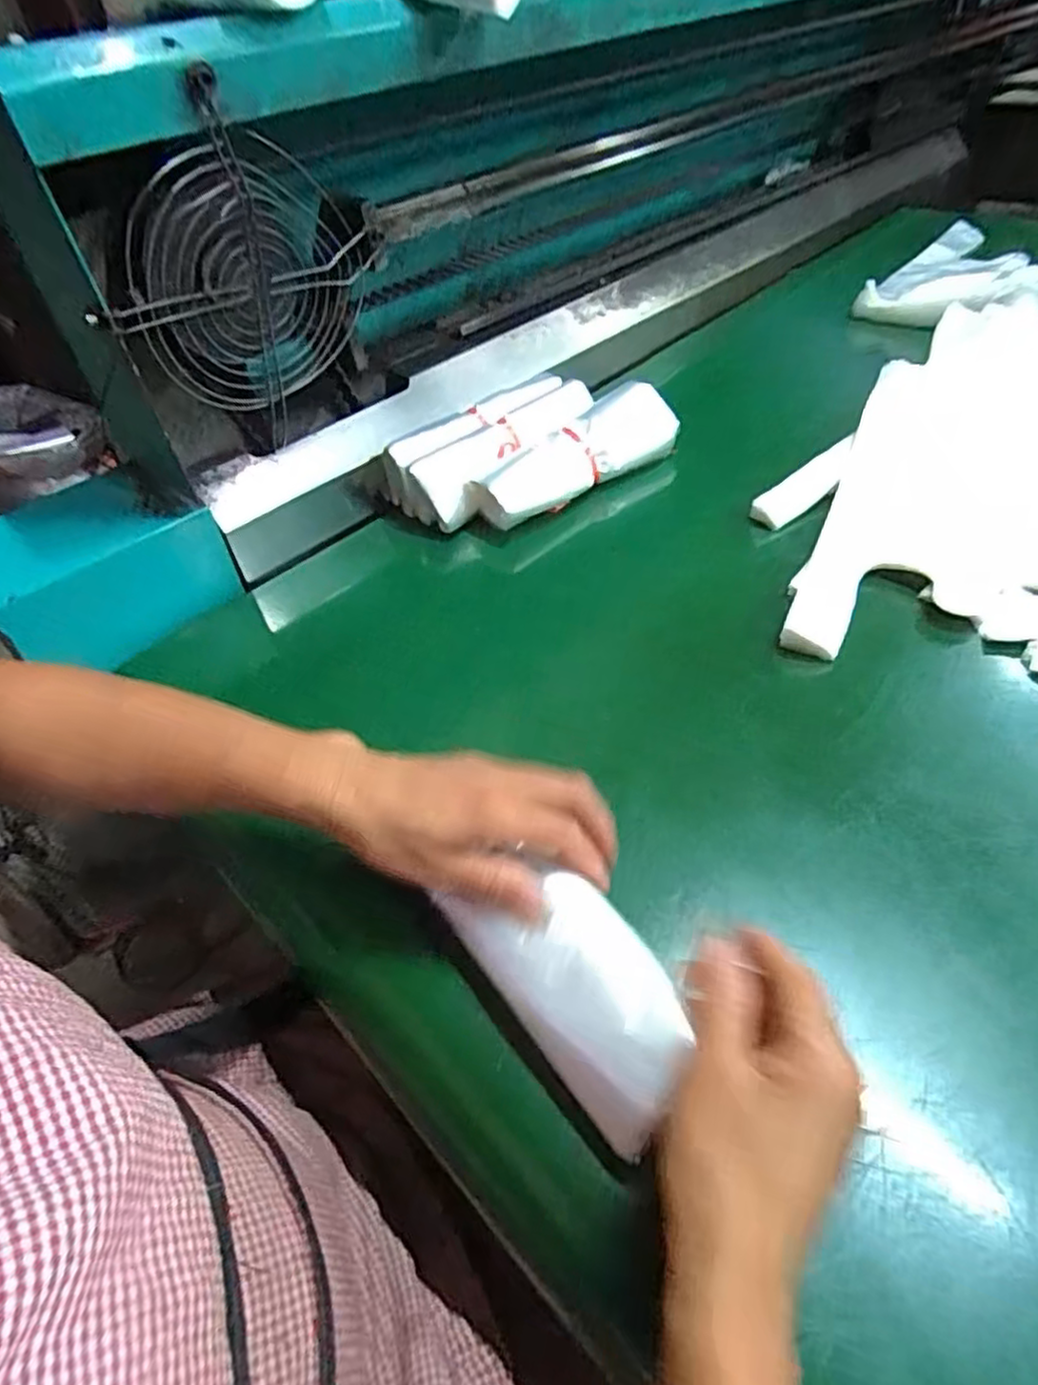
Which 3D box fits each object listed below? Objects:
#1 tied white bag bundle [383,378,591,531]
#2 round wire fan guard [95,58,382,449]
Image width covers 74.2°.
[{"bbox_3d":[-0.015,-0.234,0.651,0.211,0.059,0.090,-34,53,-23],"label":"tied white bag bundle"},{"bbox_3d":[-0.184,-0.287,0.496,0.030,0.191,0.168,37,104,21],"label":"round wire fan guard"}]

